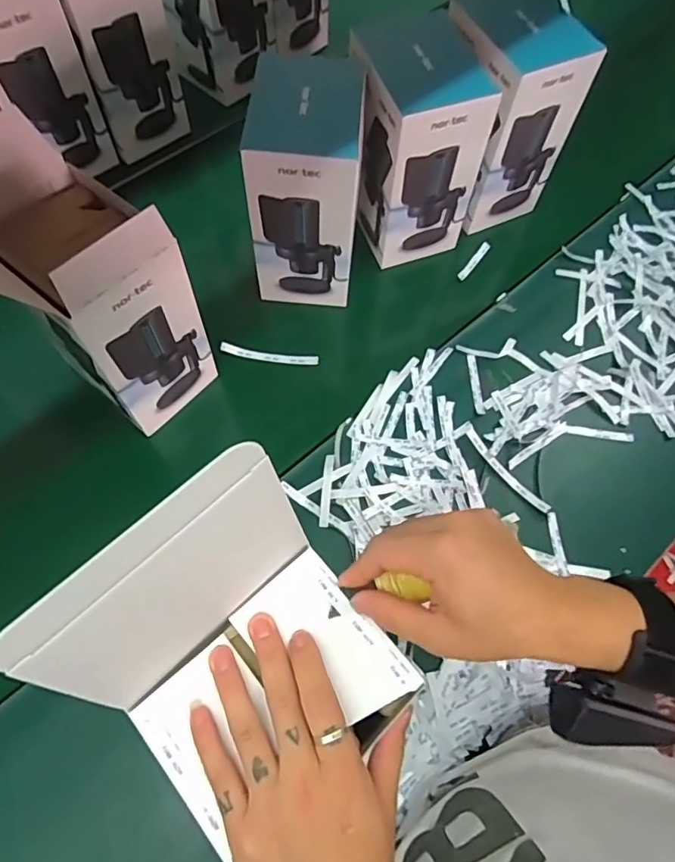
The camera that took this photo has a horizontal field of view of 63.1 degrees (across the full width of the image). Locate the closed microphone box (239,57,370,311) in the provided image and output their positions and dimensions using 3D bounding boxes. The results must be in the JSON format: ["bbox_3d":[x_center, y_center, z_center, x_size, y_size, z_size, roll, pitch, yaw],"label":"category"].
[{"bbox_3d":[-0.035,-0.283,0.649,0.117,0.232,0.152,6,66,-2],"label":"closed microphone box"}]

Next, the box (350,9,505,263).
[{"bbox_3d":[0.093,-0.334,0.677,0.151,0.227,0.125,-13,68,-10],"label":"box"}]

